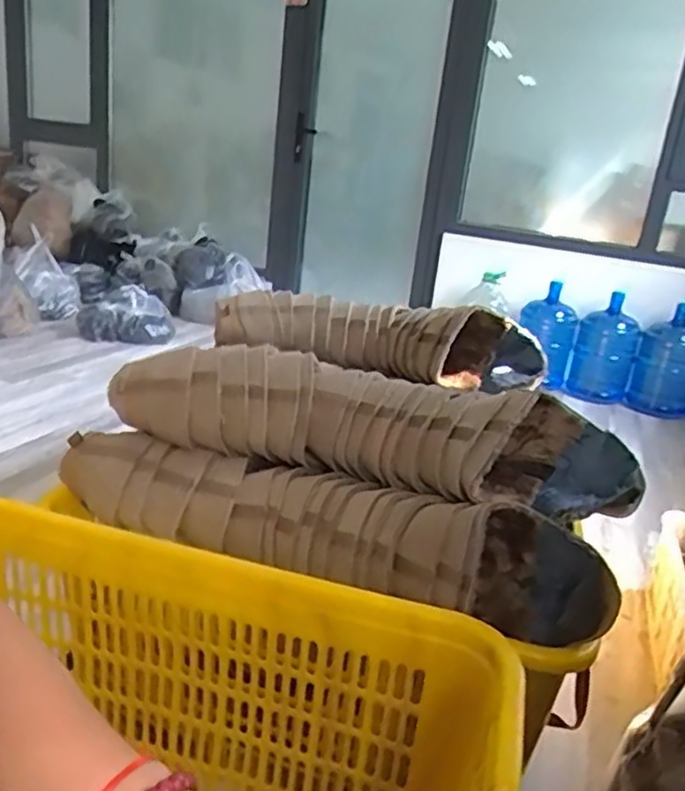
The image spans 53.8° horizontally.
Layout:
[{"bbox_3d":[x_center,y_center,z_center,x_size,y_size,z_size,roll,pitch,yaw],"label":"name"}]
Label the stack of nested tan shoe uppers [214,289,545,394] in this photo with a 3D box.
[{"bbox_3d":[0.074,-0.133,1.452,0.685,0.152,0.208,13,20,13],"label":"stack of nested tan shoe uppers"}]

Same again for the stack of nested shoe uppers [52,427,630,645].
[{"bbox_3d":[-0.029,0.153,0.886,0.719,0.142,0.197,15,21,20],"label":"stack of nested shoe uppers"}]

